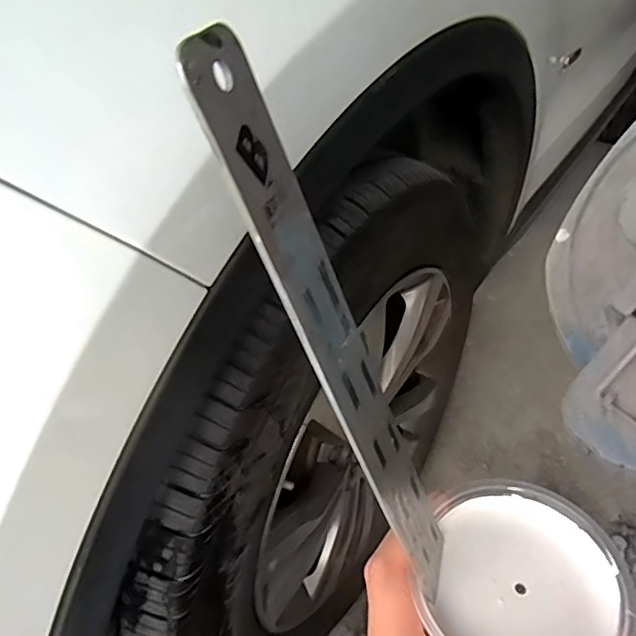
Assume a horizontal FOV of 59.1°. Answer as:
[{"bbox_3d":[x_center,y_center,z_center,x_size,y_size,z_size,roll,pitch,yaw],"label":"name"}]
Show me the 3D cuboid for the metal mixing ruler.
[{"bbox_3d":[0.011,0.019,0.178,0.007,0.208,0.034,-15,33,16],"label":"metal mixing ruler"}]

